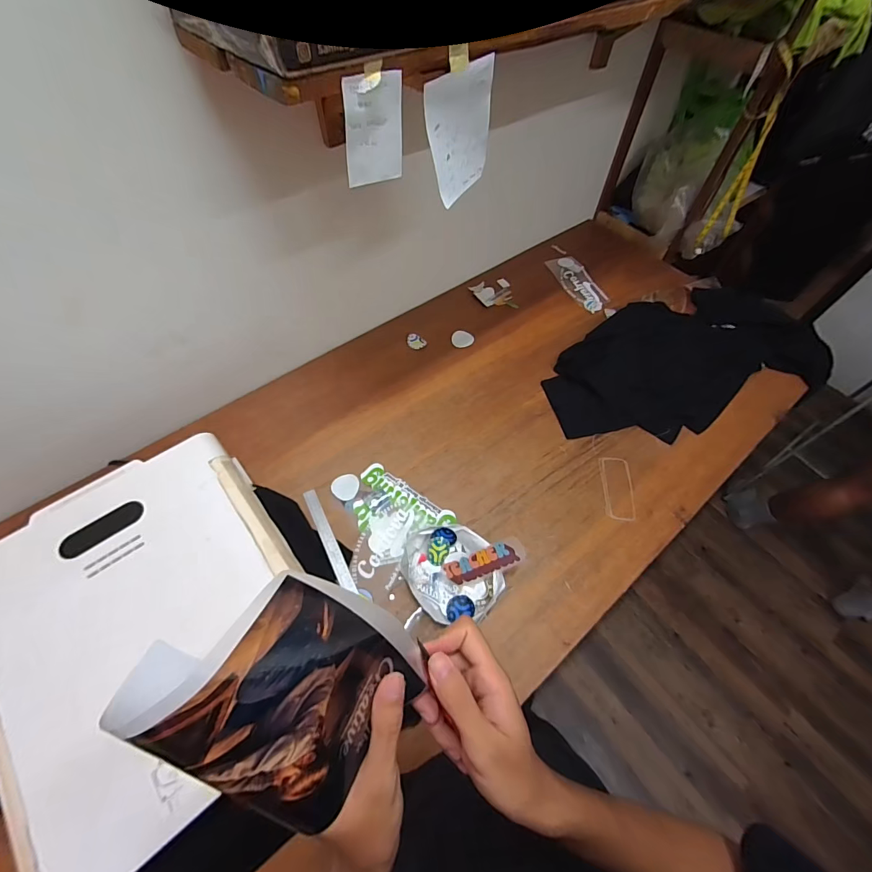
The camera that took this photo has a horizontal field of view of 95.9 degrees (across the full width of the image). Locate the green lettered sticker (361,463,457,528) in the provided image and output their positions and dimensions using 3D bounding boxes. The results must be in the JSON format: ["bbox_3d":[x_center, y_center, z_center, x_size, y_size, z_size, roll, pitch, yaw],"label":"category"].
[{"bbox_3d":[-0.064,0.134,0.857,0.226,0.006,0.058,31,55,15],"label":"green lettered sticker"}]

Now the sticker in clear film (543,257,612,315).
[{"bbox_3d":[0.451,-0.487,1.255,0.100,0.010,0.262,-18,59,-2],"label":"sticker in clear film"}]

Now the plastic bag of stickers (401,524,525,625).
[{"bbox_3d":[0.046,0.262,0.753,0.221,0.052,0.166,9,58,5],"label":"plastic bag of stickers"}]

